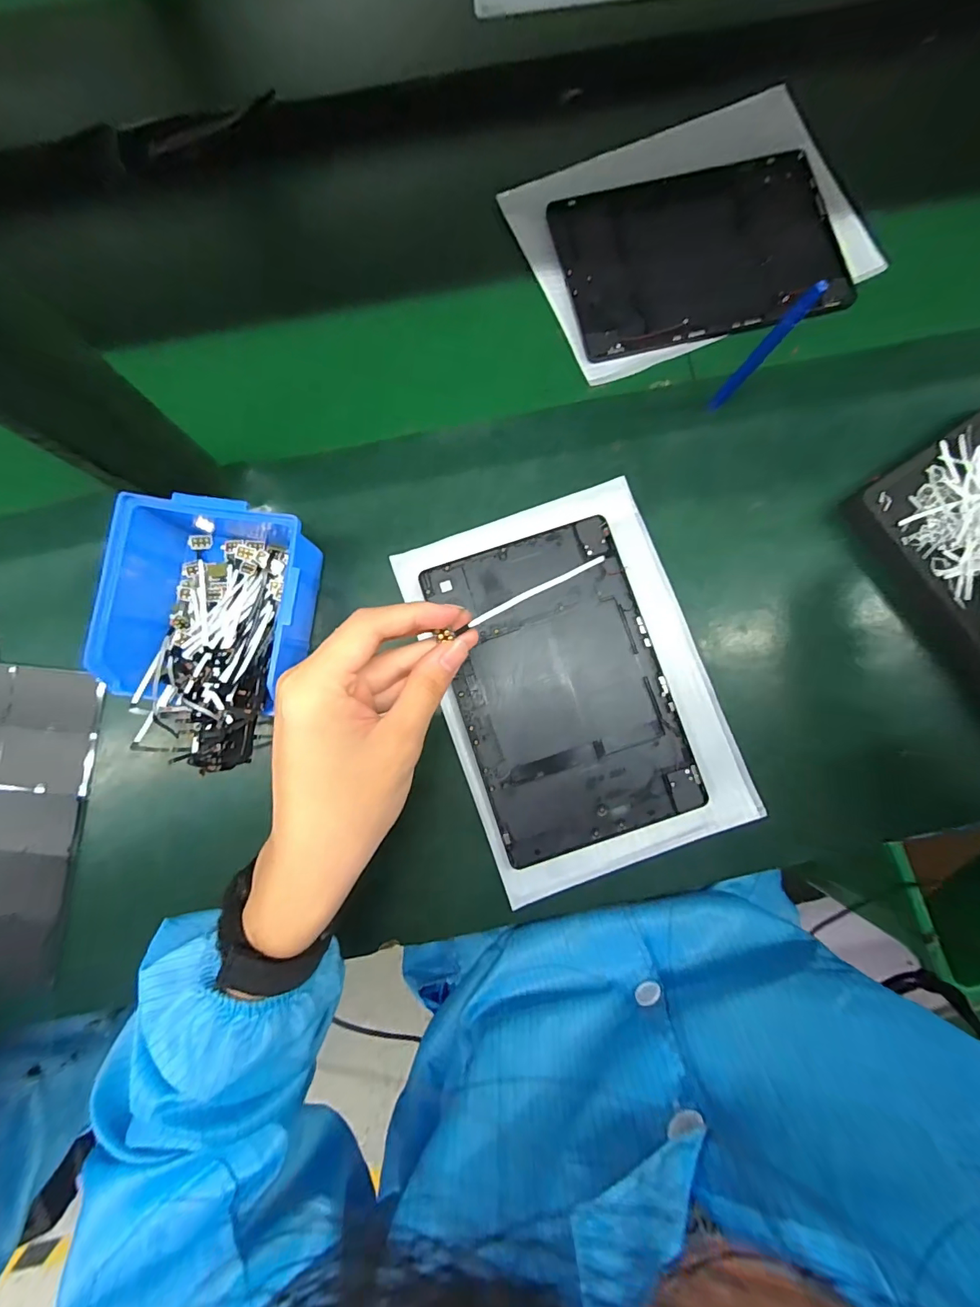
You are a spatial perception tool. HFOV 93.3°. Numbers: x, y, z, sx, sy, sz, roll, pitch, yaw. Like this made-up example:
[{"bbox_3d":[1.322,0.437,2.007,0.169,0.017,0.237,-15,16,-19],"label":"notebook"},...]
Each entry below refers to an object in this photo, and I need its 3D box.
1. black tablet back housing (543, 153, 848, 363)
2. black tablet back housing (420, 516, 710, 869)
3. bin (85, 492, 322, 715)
[{"bbox_3d":[0.183,-0.346,0.401,0.233,0.009,0.158,-12,83,-2],"label":"black tablet back housing"},{"bbox_3d":[0.054,0.024,0.356,0.154,0.007,0.235,-18,83,-2],"label":"black tablet back housing"},{"bbox_3d":[-0.194,-0.034,0.332,0.136,0.067,0.141,8,83,1],"label":"bin"}]

